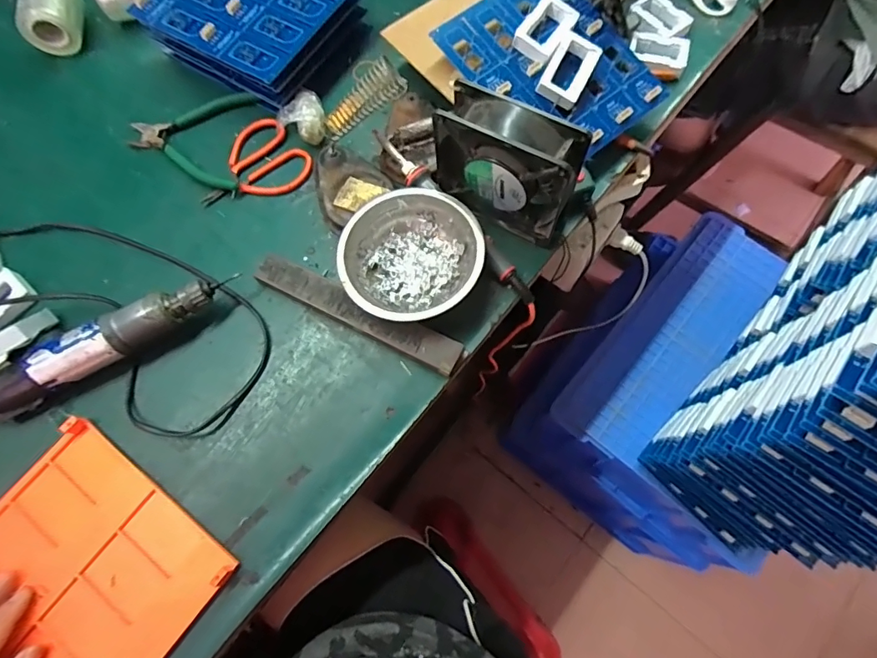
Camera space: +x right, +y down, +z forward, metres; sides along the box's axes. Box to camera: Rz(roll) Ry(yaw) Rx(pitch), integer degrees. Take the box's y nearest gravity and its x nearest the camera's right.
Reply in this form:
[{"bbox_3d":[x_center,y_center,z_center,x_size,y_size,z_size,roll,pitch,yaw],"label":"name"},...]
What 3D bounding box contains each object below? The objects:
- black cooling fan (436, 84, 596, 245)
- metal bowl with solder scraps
[{"bbox_3d":[0.059,-0.137,0.410,0.120,0.120,0.041,30,76,11],"label":"black cooling fan"},{"bbox_3d":[-0.025,-0.063,0.431,0.125,0.045,0.119,-1,72,2],"label":"metal bowl with solder scraps"}]

